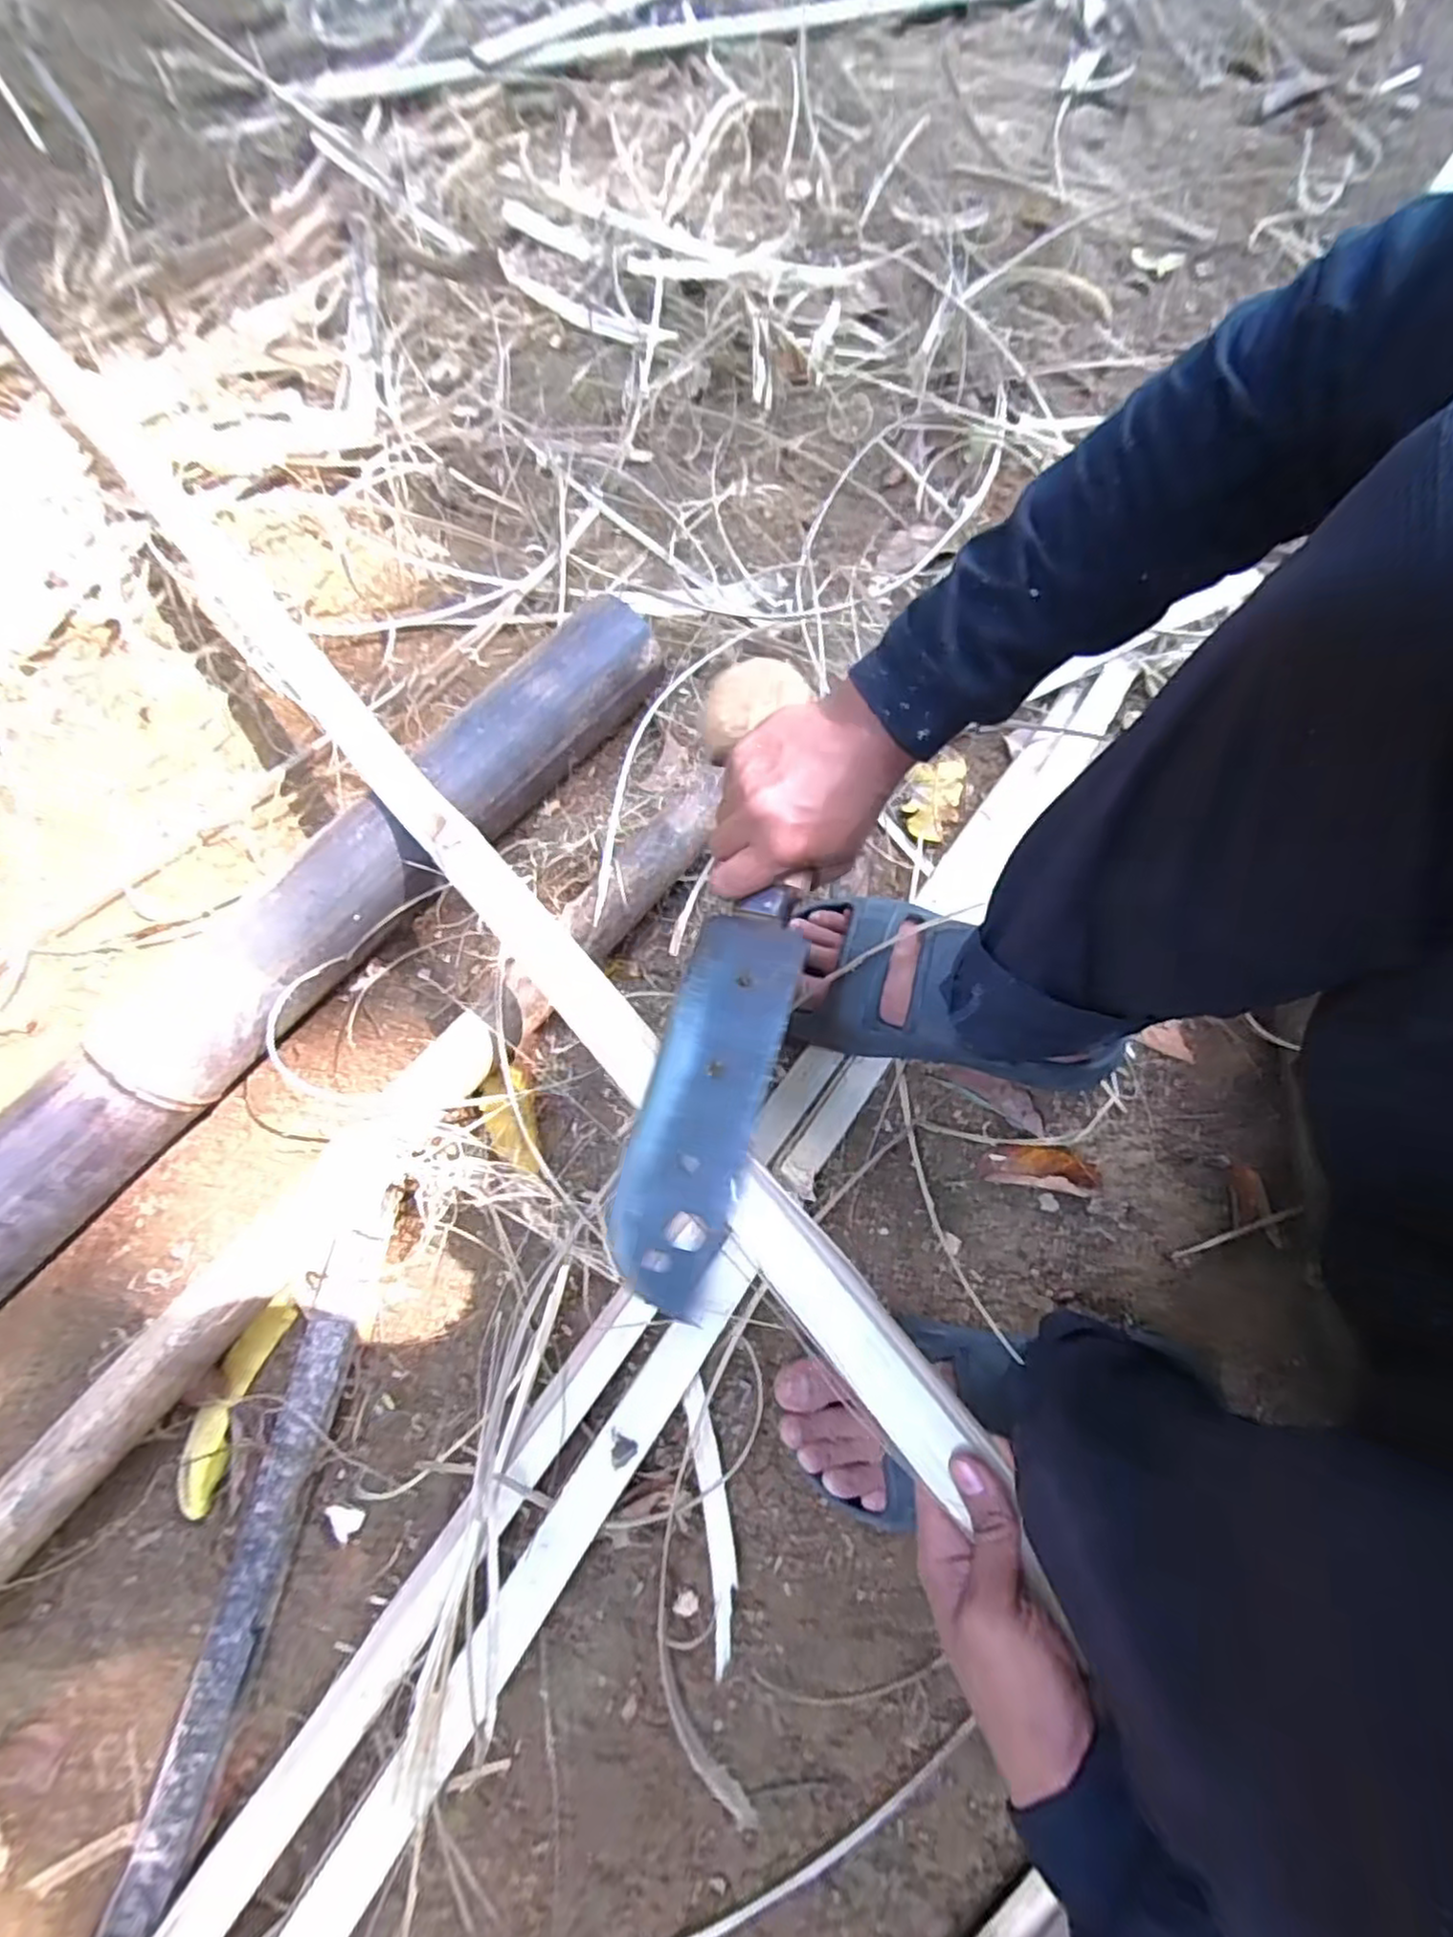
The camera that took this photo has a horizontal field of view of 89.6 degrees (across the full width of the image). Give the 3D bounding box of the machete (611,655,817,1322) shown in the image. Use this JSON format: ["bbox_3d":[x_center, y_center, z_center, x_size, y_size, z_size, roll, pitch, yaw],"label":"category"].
[{"bbox_3d":[0.000,-0.003,0.417,0.076,0.029,0.370,9,82,3],"label":"machete"}]

